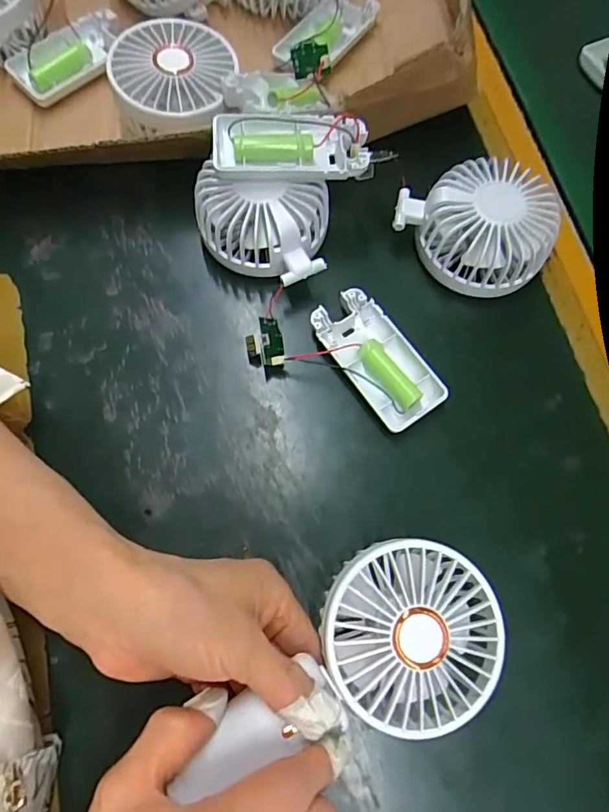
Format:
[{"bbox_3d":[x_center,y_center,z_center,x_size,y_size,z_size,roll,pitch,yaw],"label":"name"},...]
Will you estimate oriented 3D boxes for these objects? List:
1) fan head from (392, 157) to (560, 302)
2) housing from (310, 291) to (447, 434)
[{"bbox_3d":[0.114,-0.120,0.342,0.100,0.047,0.078,42,76,11],"label":"fan head"},{"bbox_3d":[0.045,-0.029,0.328,0.045,0.019,0.092,-34,76,-12],"label":"housing"}]

